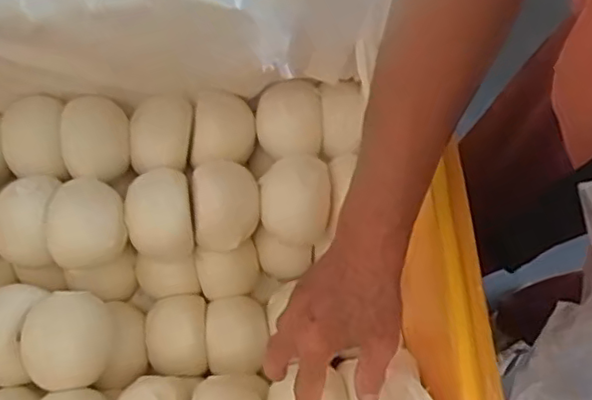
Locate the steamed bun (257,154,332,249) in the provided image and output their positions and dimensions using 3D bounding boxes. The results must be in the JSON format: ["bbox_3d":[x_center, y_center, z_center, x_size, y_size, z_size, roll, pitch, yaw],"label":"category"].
[{"bbox_3d":[-0.001,-0.005,0.598,0.071,0.051,0.093,-8,71,-3],"label":"steamed bun"}]

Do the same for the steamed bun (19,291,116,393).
[{"bbox_3d":[-0.211,0.129,0.567,0.070,0.053,0.090,-6,71,-2],"label":"steamed bun"}]

